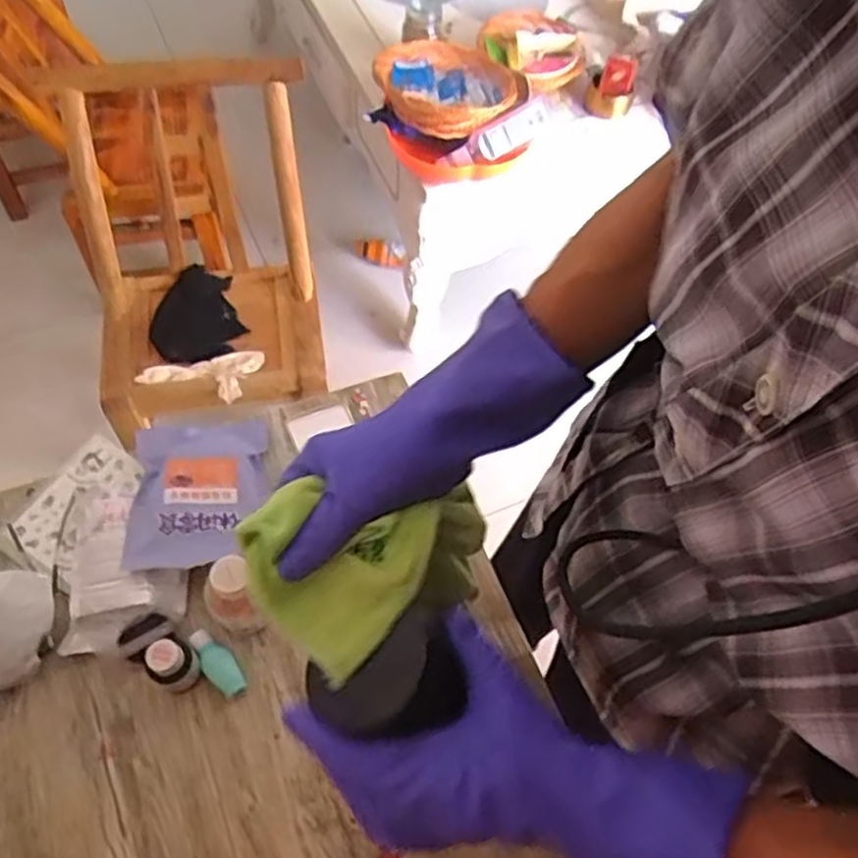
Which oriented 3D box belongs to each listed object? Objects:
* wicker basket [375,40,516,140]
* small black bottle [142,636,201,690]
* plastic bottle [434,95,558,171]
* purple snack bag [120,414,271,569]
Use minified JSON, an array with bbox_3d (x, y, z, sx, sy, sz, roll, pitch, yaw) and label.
[{"bbox_3d":[0.028,-0.587,1.257,0.220,0.064,0.239,2,60,-3],"label":"wicker basket"},{"bbox_3d":[-0.259,0.233,0.749,0.046,0.069,0.045,2,60,-3],"label":"small black bottle"},{"bbox_3d":[0.109,-0.478,1.231,0.197,0.043,0.060,-24,61,13],"label":"plastic bottle"},{"bbox_3d":[-0.266,0.063,0.871,0.149,0.026,0.222,-2,42,-12],"label":"purple snack bag"}]

